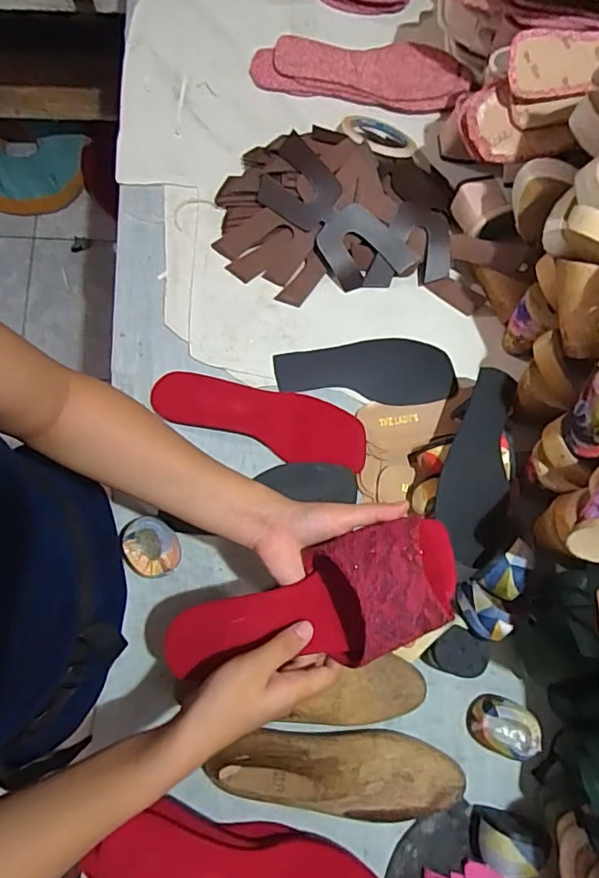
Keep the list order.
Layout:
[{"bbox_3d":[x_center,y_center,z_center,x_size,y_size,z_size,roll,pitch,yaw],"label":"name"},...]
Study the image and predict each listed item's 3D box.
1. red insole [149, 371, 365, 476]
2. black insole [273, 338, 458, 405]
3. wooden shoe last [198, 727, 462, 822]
[{"bbox_3d":[-0.041,-0.023,0.581,0.231,0.020,0.071,12,76,-2],"label":"red insole"},{"bbox_3d":[0.078,-0.075,0.617,0.206,0.005,0.081,-6,75,-6],"label":"black insole"},{"bbox_3d":[0.039,0.311,0.481,0.235,0.070,0.073,14,76,-15],"label":"wooden shoe last"}]

